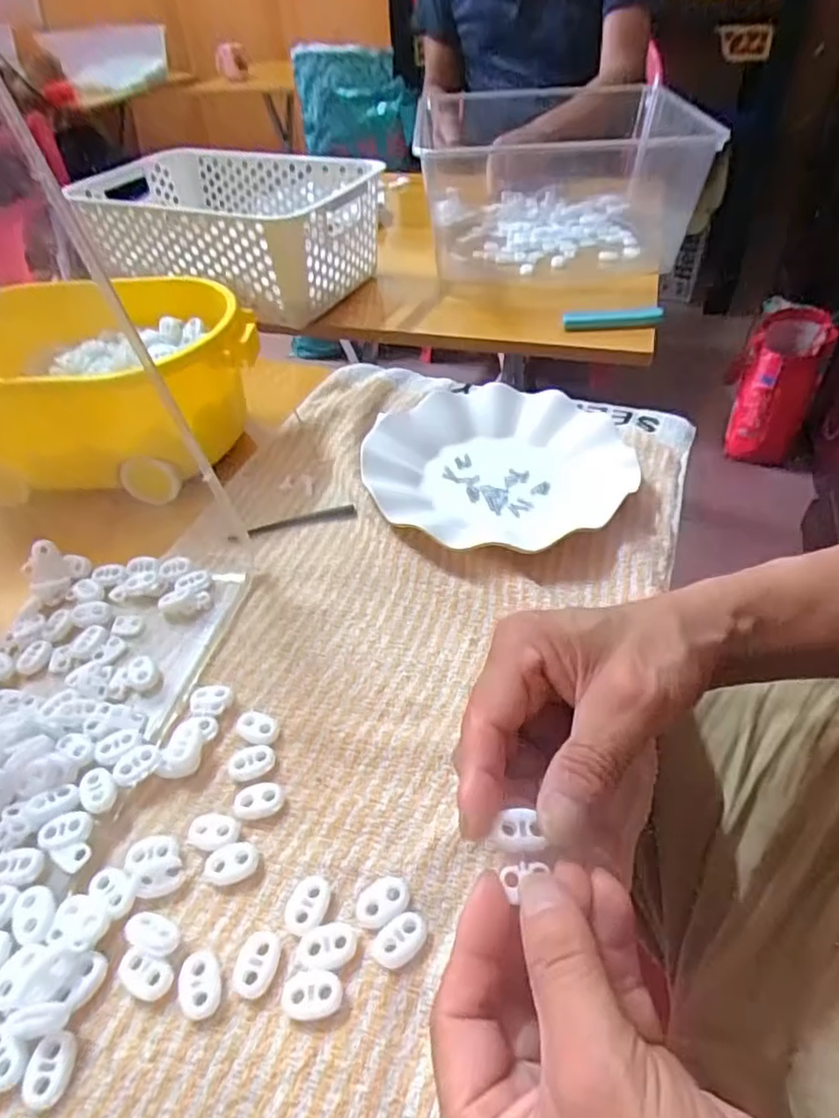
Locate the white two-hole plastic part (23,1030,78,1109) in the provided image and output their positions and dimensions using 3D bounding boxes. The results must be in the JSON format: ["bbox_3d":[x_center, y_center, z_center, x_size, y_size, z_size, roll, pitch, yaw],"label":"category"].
[{"bbox_3d":[-0.132,0.183,0.233,0.015,0.006,0.021,-6,44,-1],"label":"white two-hole plastic part"}]

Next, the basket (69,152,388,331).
[{"bbox_3d":[-0.213,-0.371,0.731,0.309,0.104,0.195,16,47,20],"label":"basket"}]

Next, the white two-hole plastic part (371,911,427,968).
[{"bbox_3d":[-0.007,0.151,0.256,0.023,0.007,0.015,-29,49,-24],"label":"white two-hole plastic part"}]

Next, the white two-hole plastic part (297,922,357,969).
[{"bbox_3d":[-0.036,0.152,0.255,0.023,0.004,0.015,-10,44,-6],"label":"white two-hole plastic part"}]

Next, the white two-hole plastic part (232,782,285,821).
[{"bbox_3d":[-0.074,0.112,0.300,0.023,0.007,0.014,-12,44,-7],"label":"white two-hole plastic part"}]

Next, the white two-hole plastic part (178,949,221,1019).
[{"bbox_3d":[-0.084,0.164,0.249,0.015,0.006,0.023,-15,45,-11],"label":"white two-hole plastic part"}]

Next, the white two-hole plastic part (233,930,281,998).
[{"bbox_3d":[-0.063,0.158,0.254,0.016,0.004,0.022,5,44,9],"label":"white two-hole plastic part"}]

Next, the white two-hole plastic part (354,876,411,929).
[{"bbox_3d":[-0.015,0.142,0.267,0.023,0.004,0.017,-33,51,-27],"label":"white two-hole plastic part"}]

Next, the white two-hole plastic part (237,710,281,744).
[{"bbox_3d":[-0.081,0.086,0.328,0.024,0.007,0.015,13,46,18],"label":"white two-hole plastic part"}]

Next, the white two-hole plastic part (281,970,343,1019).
[{"bbox_3d":[-0.040,0.165,0.245,0.023,0.005,0.015,-2,44,2],"label":"white two-hole plastic part"}]

